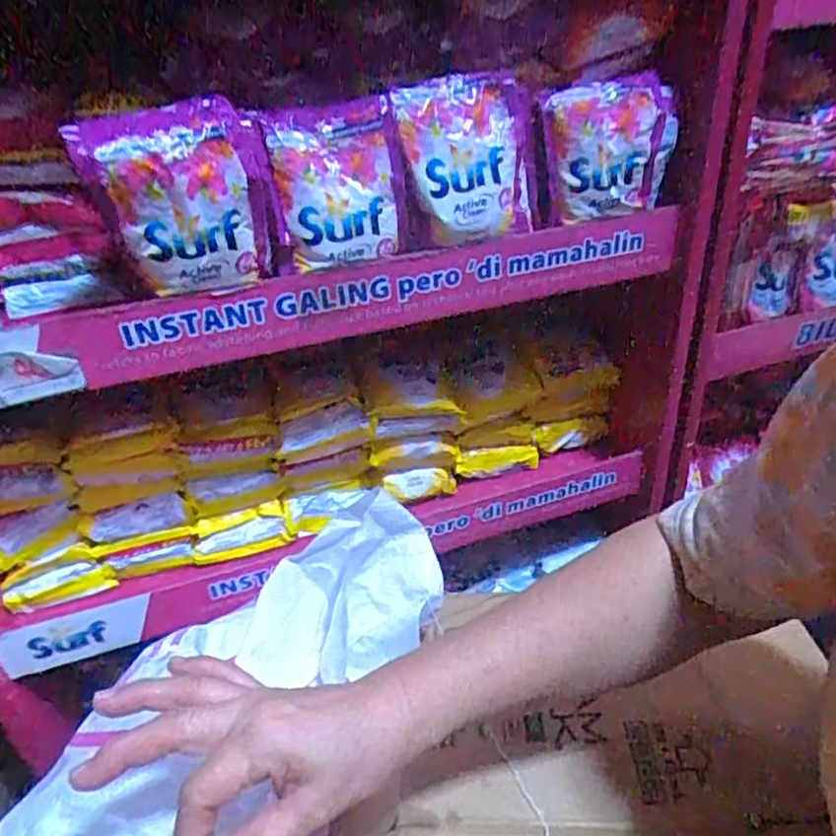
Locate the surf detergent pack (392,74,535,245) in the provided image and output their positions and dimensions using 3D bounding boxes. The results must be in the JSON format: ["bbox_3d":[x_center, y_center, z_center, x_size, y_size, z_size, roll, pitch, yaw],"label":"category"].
[{"bbox_3d":[0.036,-0.176,0.436,0.102,0.105,0.021,-12,15,-19],"label":"surf detergent pack"}]

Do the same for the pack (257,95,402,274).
[{"bbox_3d":[-0.053,-0.152,0.417,0.081,0.099,0.016,-10,12,-10],"label":"pack"}]

